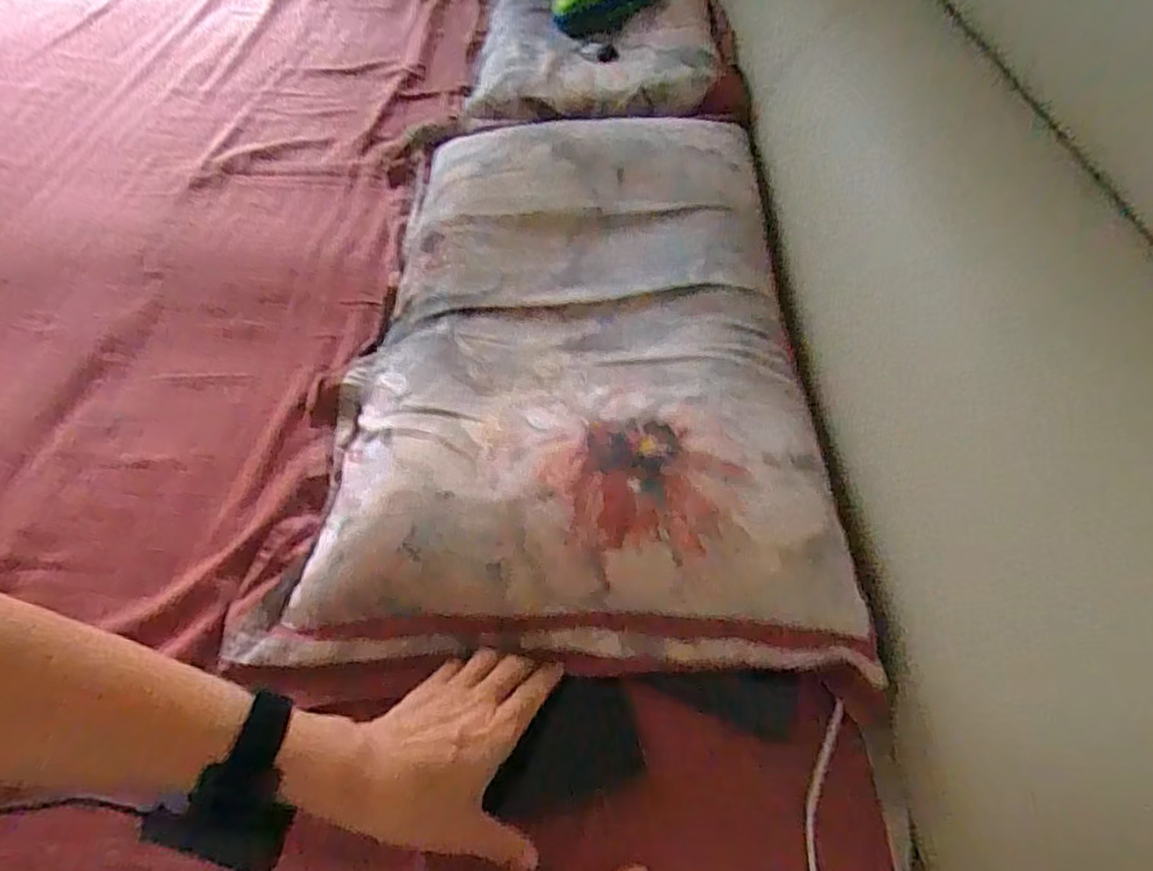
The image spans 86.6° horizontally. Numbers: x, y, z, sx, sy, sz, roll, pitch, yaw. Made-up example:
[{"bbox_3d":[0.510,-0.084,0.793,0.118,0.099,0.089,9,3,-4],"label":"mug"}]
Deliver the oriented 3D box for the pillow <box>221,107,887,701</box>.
[{"bbox_3d":[-0.007,-0.112,0.614,0.443,0.098,0.663,3,54,-1],"label":"pillow"}]

